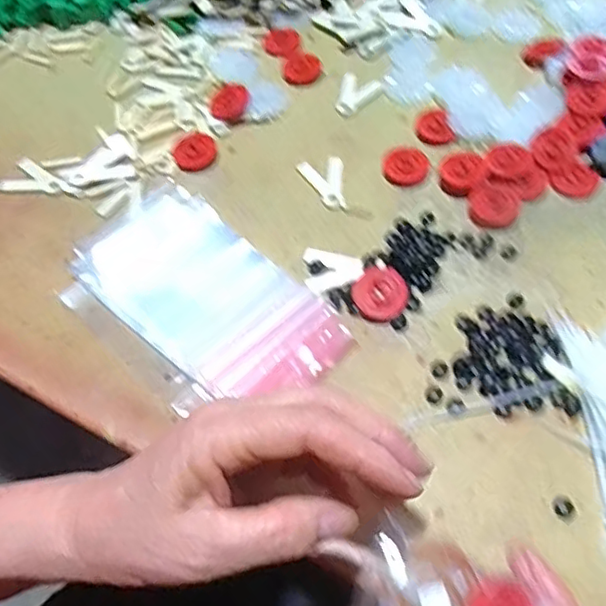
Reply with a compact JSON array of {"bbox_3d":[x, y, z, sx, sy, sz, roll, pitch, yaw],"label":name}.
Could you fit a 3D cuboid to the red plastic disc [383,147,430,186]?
[{"bbox_3d":[0.075,-0.098,0.431,0.032,0.007,0.030,-1,59,2],"label":"red plastic disc"}]

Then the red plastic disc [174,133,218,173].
[{"bbox_3d":[-0.080,-0.113,0.445,0.031,0.004,0.036,-13,59,-5],"label":"red plastic disc"}]

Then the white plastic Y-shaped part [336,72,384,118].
[{"bbox_3d":[0.044,-0.164,0.471,0.033,0.004,0.046,13,60,10],"label":"white plastic Y-shaped part"}]

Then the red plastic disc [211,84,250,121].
[{"bbox_3d":[-0.057,-0.156,0.465,0.029,0.007,0.031,-3,72,10],"label":"red plastic disc"}]

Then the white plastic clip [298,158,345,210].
[{"bbox_3d":[0.015,-0.085,0.425,0.029,0.004,0.046,-9,59,-3],"label":"white plastic clip"}]

